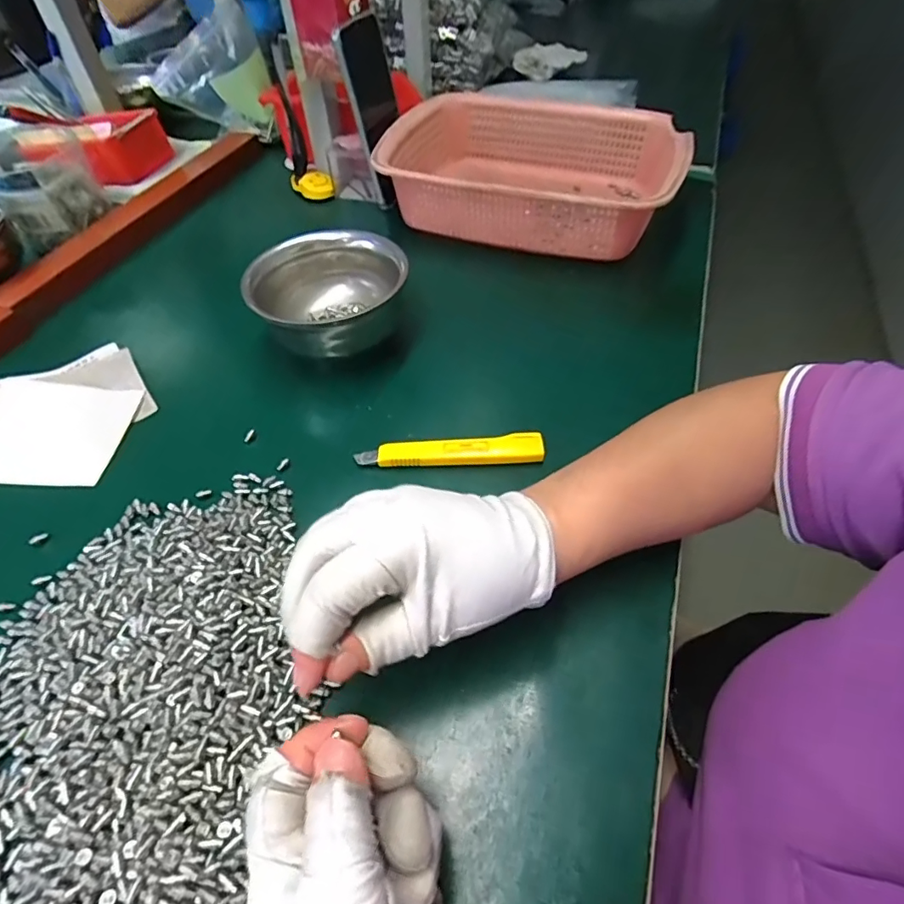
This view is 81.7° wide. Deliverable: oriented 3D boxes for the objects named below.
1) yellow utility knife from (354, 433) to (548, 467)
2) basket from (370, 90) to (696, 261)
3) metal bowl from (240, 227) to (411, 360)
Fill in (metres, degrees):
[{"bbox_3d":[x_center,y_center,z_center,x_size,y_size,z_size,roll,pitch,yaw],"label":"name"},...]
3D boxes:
[{"bbox_3d":[-0.001,-0.002,0.364,0.127,0.009,0.020,-2,50,0],"label":"yellow utility knife"},{"bbox_3d":[0.083,-0.287,0.557,0.291,0.088,0.204,15,52,14],"label":"basket"},{"bbox_3d":[-0.098,-0.127,0.429,0.119,0.056,0.114,-1,50,1],"label":"metal bowl"}]

